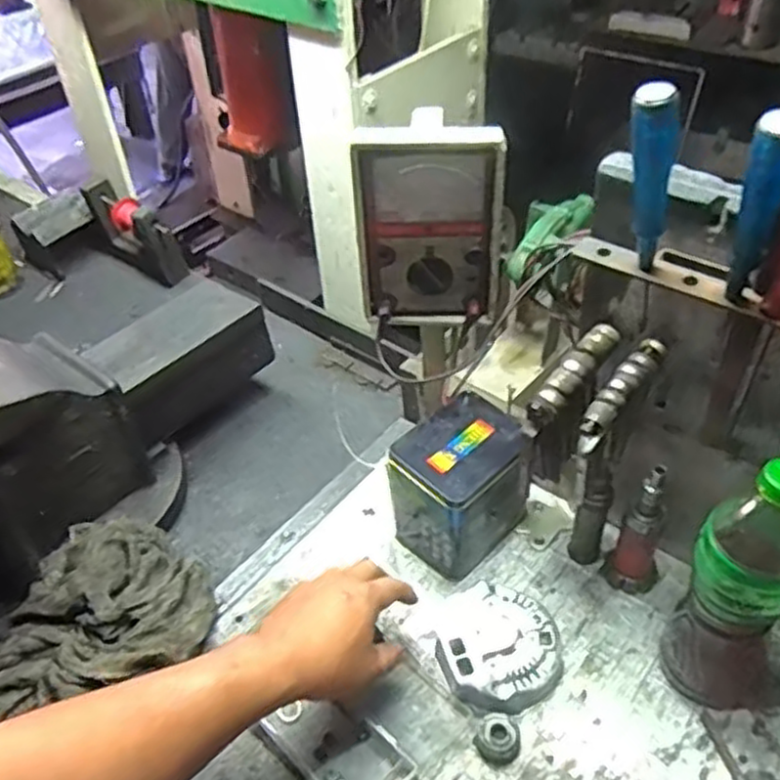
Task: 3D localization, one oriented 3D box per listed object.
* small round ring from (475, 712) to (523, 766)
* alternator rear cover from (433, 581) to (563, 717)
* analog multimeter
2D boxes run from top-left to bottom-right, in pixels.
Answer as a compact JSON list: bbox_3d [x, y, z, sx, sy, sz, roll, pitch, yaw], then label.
[{"bbox_3d":[0.094,0.298,0.635,0.036,0.016,0.038,-2,44,2],"label":"small round ring"},{"bbox_3d":[0.099,0.236,0.687,0.113,0.038,0.114,-18,45,-14],"label":"alternator rear cover"},{"bbox_3d":[0.032,-0.138,0.636,0.125,0.172,0.050,2,44,6],"label":"analog multimeter"}]

